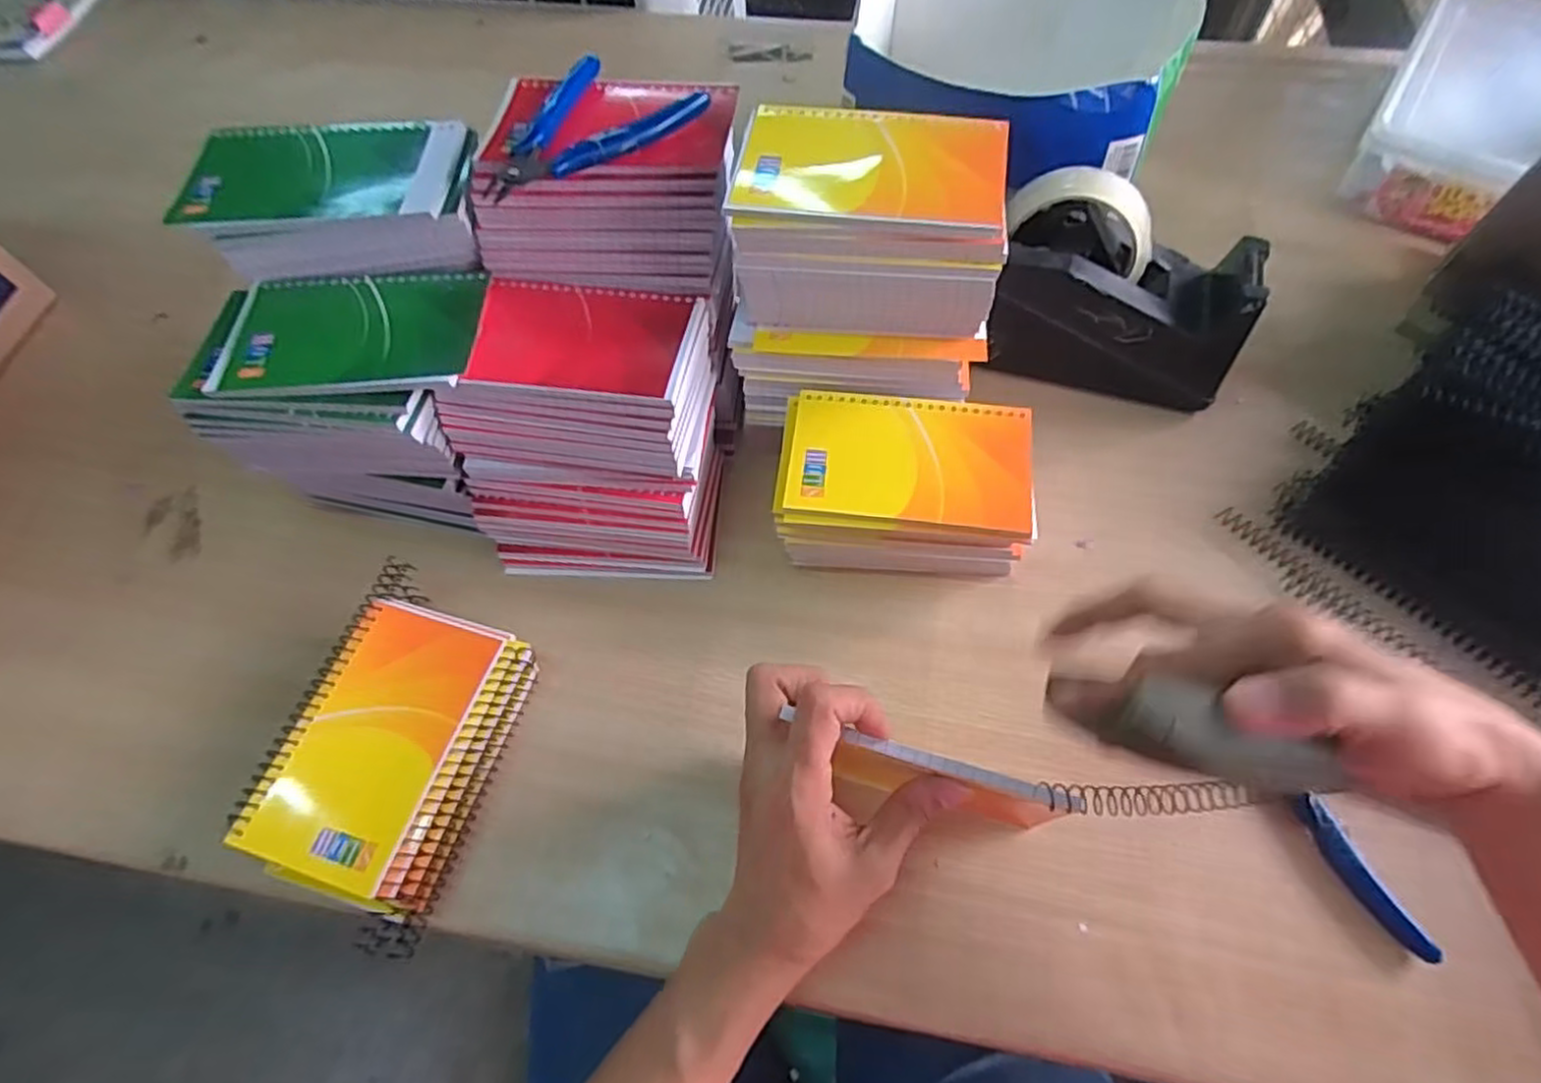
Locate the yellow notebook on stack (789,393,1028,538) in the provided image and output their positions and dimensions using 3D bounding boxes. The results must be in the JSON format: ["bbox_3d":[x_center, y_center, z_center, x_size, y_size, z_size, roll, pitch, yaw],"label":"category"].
[{"bbox_3d":[0.076,-0.045,0.394,0.127,0.007,0.079,6,62,7],"label":"yellow notebook on stack"}]

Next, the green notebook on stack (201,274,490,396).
[{"bbox_3d":[-0.219,-0.111,0.381,0.131,0.006,0.076,-2,61,2],"label":"green notebook on stack"}]

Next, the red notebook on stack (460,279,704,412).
[{"bbox_3d":[-0.098,-0.108,0.380,0.111,0.009,0.079,7,57,1],"label":"red notebook on stack"}]

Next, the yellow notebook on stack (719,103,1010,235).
[{"bbox_3d":[0.050,-0.185,0.358,0.129,0.011,0.081,7,62,7],"label":"yellow notebook on stack"}]

